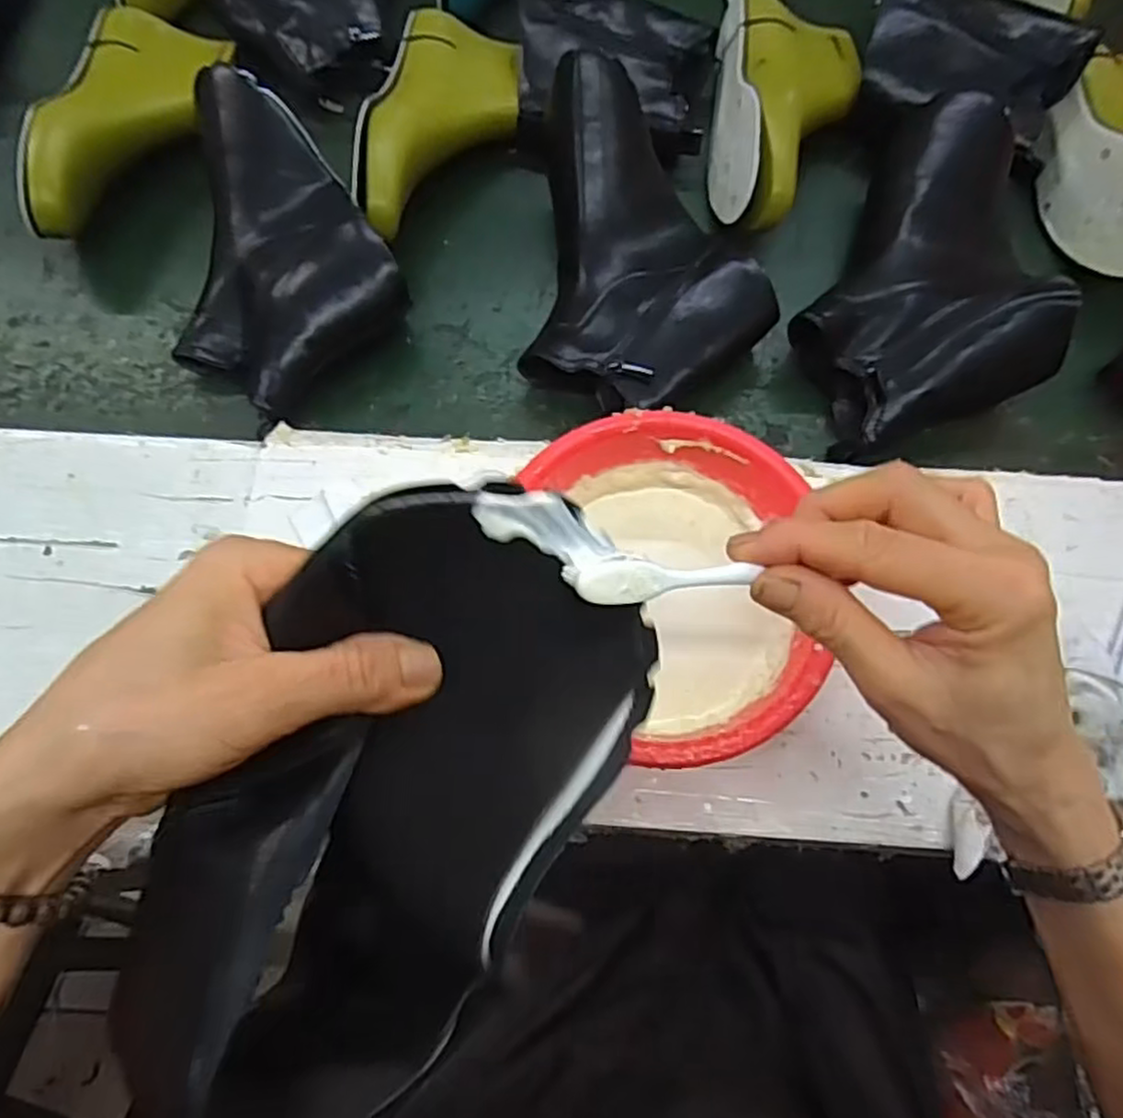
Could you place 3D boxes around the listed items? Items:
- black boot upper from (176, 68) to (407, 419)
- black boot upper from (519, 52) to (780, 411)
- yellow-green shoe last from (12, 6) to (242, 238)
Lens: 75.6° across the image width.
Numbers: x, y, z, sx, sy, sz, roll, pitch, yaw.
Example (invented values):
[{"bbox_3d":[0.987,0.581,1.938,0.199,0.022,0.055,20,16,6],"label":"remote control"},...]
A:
[{"bbox_3d":[-0.239,-0.236,0.556,0.171,0.070,0.266,-38,75,-12],"label":"black boot upper"},{"bbox_3d":[0.067,-0.217,0.530,0.172,0.096,0.245,5,71,2],"label":"black boot upper"},{"bbox_3d":[-0.350,-0.355,0.599,0.107,0.081,0.247,4,71,2],"label":"yellow-green shoe last"}]

